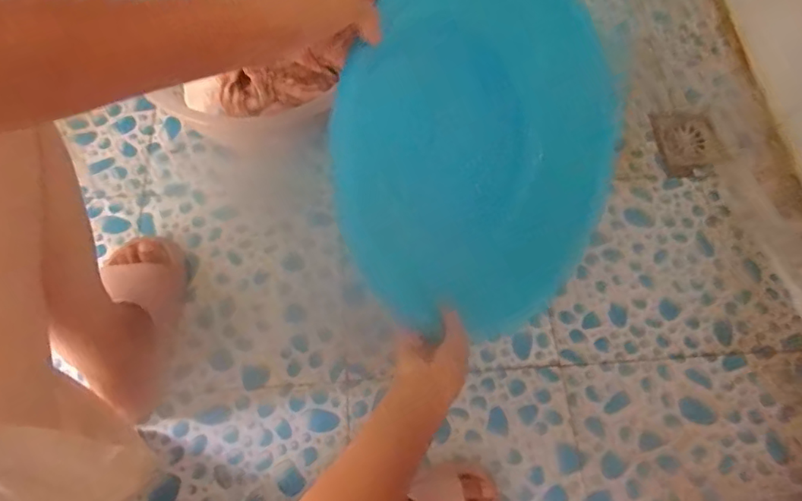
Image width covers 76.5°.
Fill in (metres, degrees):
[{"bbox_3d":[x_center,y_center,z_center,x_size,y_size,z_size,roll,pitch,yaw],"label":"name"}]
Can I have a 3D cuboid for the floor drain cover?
[{"bbox_3d":[0.510,-0.191,0.896,0.111,0.010,0.124,-4,68,-4],"label":"floor drain cover"}]

